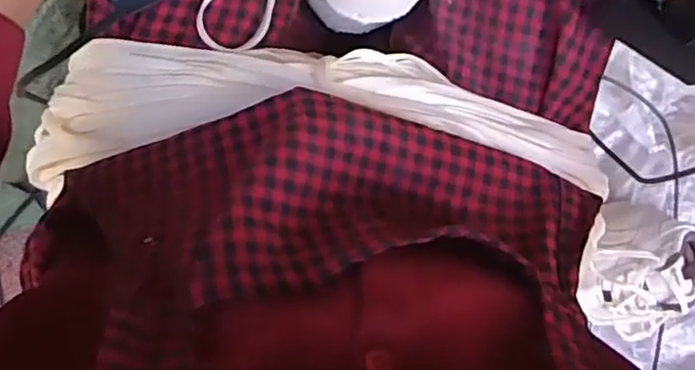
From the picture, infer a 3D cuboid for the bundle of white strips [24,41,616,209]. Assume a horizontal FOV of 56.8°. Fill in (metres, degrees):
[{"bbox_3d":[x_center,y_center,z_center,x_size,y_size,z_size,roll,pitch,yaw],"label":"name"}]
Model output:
[{"bbox_3d":[-0.016,-0.038,0.382,0.356,0.093,0.092,-1,87,-7],"label":"bundle of white strips"}]

